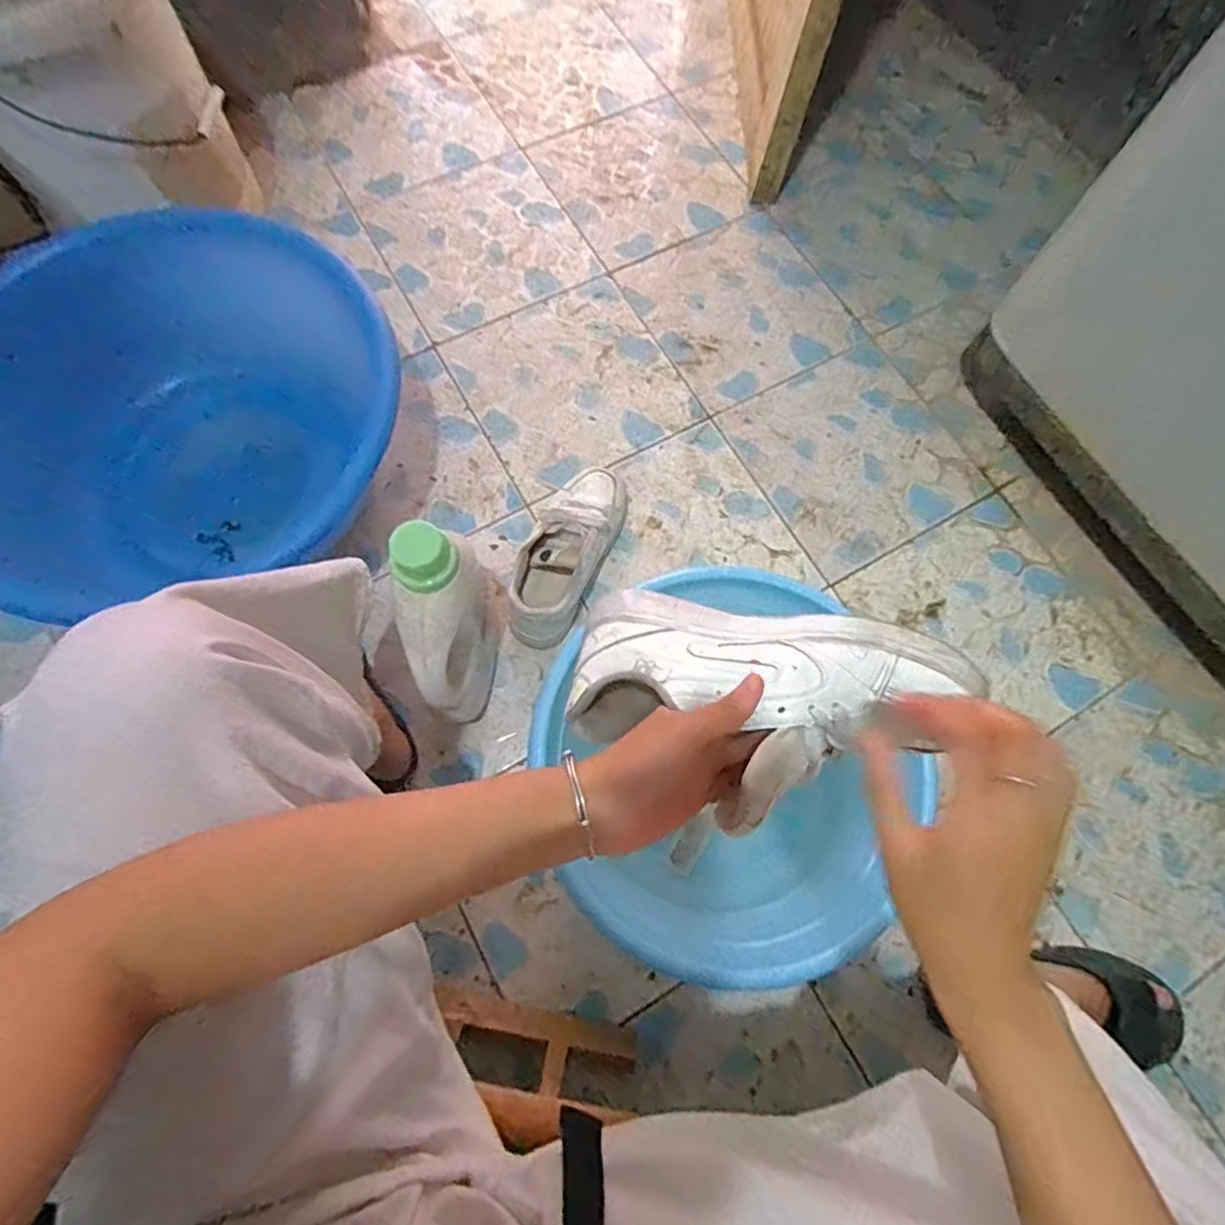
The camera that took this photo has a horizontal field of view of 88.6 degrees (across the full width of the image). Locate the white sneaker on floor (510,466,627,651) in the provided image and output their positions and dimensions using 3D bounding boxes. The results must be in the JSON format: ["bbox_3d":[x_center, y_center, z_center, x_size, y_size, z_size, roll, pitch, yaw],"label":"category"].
[{"bbox_3d":[-0.055,-0.081,0.784,0.086,0.099,0.251,23,73,5],"label":"white sneaker on floor"}]

